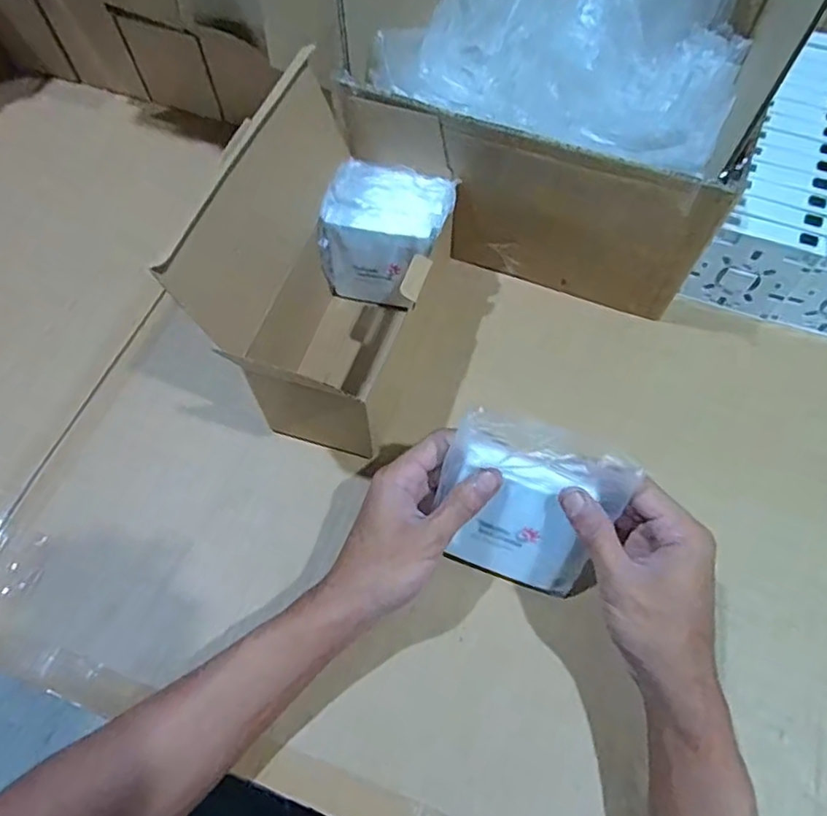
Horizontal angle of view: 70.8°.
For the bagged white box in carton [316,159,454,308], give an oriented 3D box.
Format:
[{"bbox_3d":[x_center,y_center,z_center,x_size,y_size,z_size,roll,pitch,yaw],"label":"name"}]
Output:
[{"bbox_3d":[-0.020,-0.139,0.495,0.096,0.106,0.062,13,64,7],"label":"bagged white box in carton"}]

